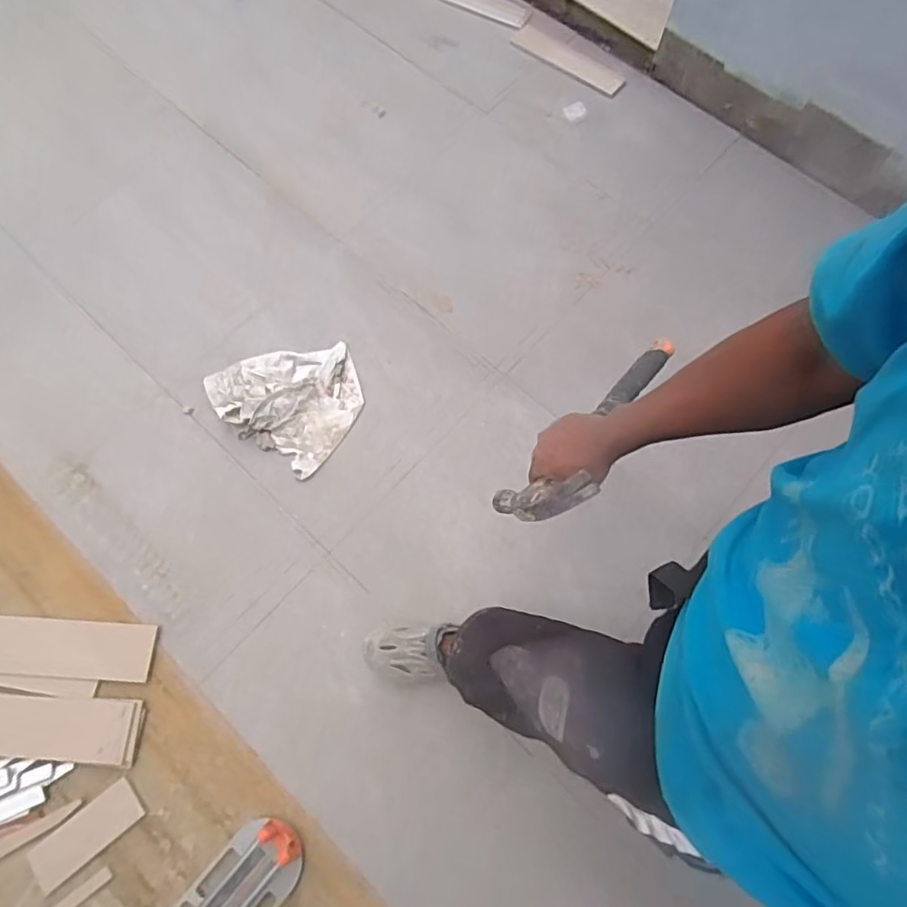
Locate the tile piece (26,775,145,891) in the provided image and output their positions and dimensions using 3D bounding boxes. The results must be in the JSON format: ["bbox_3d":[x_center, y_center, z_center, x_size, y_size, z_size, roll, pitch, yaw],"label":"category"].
[{"bbox_3d":[-0.692,0.717,1.118,0.208,0.008,0.082,-38,75,-10],"label":"tile piece"}]

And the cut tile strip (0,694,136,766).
[{"bbox_3d":[-0.926,0.536,1.175,0.574,0.015,0.110,2,72,3],"label":"cut tile strip"}]

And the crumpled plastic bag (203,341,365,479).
[{"bbox_3d":[-0.380,-0.151,1.389,0.324,0.062,0.302,32,76,11],"label":"crumpled plastic bag"}]

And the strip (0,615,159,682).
[{"bbox_3d":[-0.949,0.392,1.231,0.658,0.009,0.124,5,72,3],"label":"strip"}]

